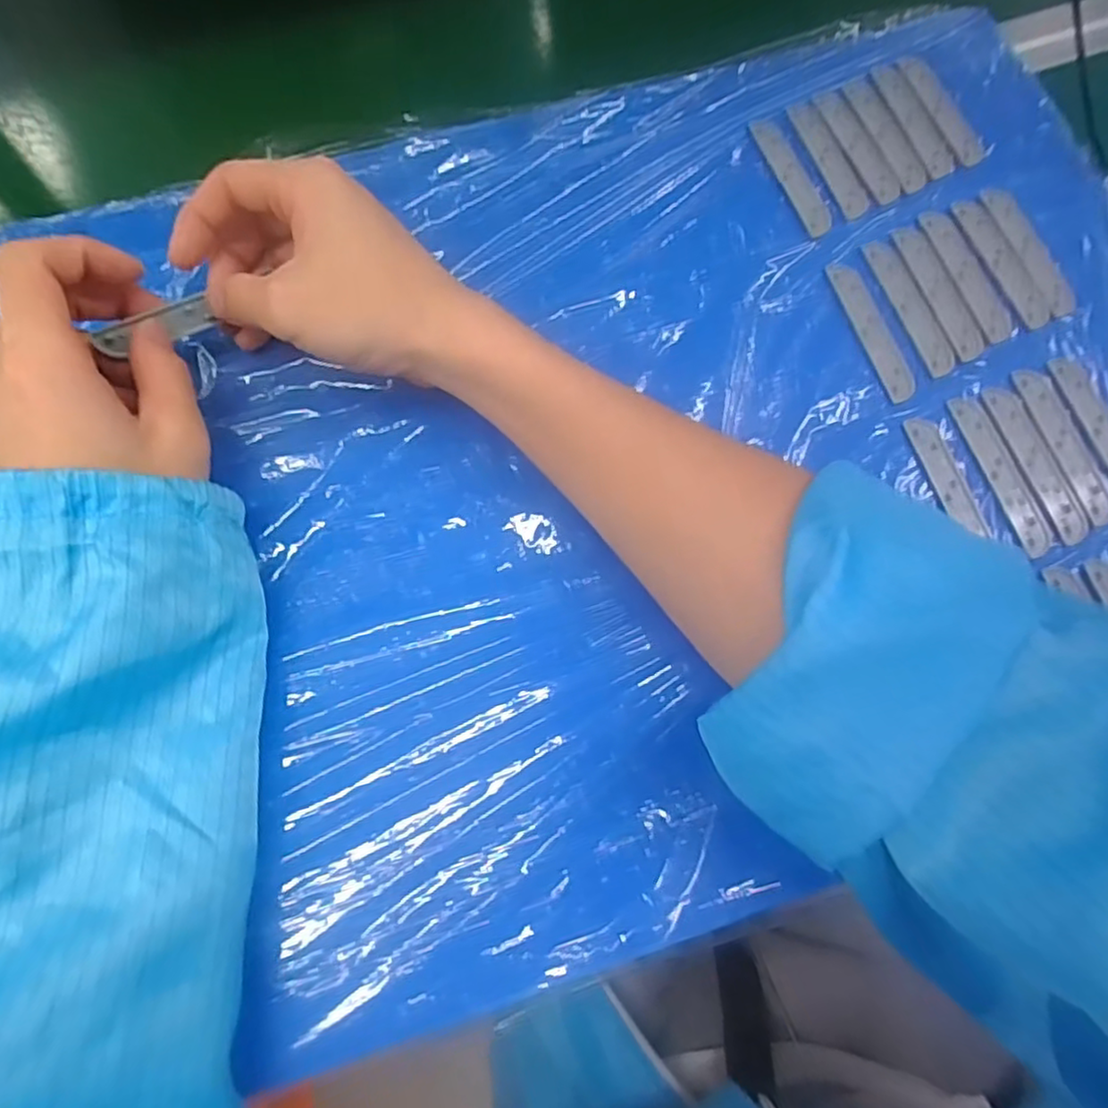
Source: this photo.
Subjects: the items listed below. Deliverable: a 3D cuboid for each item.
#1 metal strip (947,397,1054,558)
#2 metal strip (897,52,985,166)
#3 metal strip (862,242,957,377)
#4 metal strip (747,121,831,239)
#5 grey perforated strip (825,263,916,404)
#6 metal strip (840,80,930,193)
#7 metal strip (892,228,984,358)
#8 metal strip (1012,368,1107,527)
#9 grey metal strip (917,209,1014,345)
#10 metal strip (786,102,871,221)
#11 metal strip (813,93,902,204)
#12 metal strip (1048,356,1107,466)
[{"bbox_3d":[0.202,-0.037,0.302,0.015,0.004,0.079,-16,75,-7],"label":"metal strip"},{"bbox_3d":[0.212,-0.244,0.366,0.016,0.004,0.078,-19,75,-7],"label":"metal strip"},{"bbox_3d":[0.174,-0.121,0.327,0.016,0.004,0.076,-18,75,-7],"label":"metal strip"},{"bbox_3d":[0.125,-0.199,0.351,0.016,0.004,0.077,-18,75,-7],"label":"metal strip"},{"bbox_3d":[0.154,-0.109,0.325,0.015,0.004,0.078,-16,74,-6],"label":"grey perforated strip"},{"bbox_3d":[0.179,-0.227,0.362,0.018,0.004,0.081,-16,74,-7],"label":"metal strip"},{"bbox_3d":[0.191,-0.130,0.332,0.018,0.004,0.078,-17,75,-7],"label":"metal strip"},{"bbox_3d":[0.235,-0.051,0.308,0.017,0.004,0.079,-14,74,-6],"label":"metal strip"},{"bbox_3d":[0.207,-0.141,0.334,0.018,0.004,0.079,-17,75,-7],"label":"grey metal strip"},{"bbox_3d":[0.146,-0.210,0.357,0.017,0.004,0.079,-17,75,-7],"label":"metal strip"},{"bbox_3d":[0.163,-0.219,0.359,0.016,0.004,0.077,-19,75,-7],"label":"metal strip"},{"bbox_3d":[0.254,-0.058,0.311,0.016,0.004,0.079,-16,74,-7],"label":"metal strip"}]

